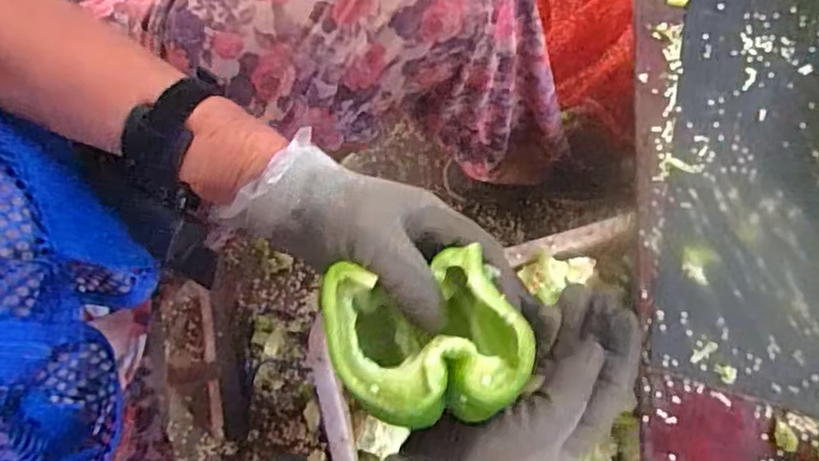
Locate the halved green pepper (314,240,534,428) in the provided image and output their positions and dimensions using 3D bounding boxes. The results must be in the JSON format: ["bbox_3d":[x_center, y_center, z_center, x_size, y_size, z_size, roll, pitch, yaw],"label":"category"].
[{"bbox_3d":[0.009,0.054,0.327,0.092,0.056,0.084,-17,75,-5],"label":"halved green pepper"}]

